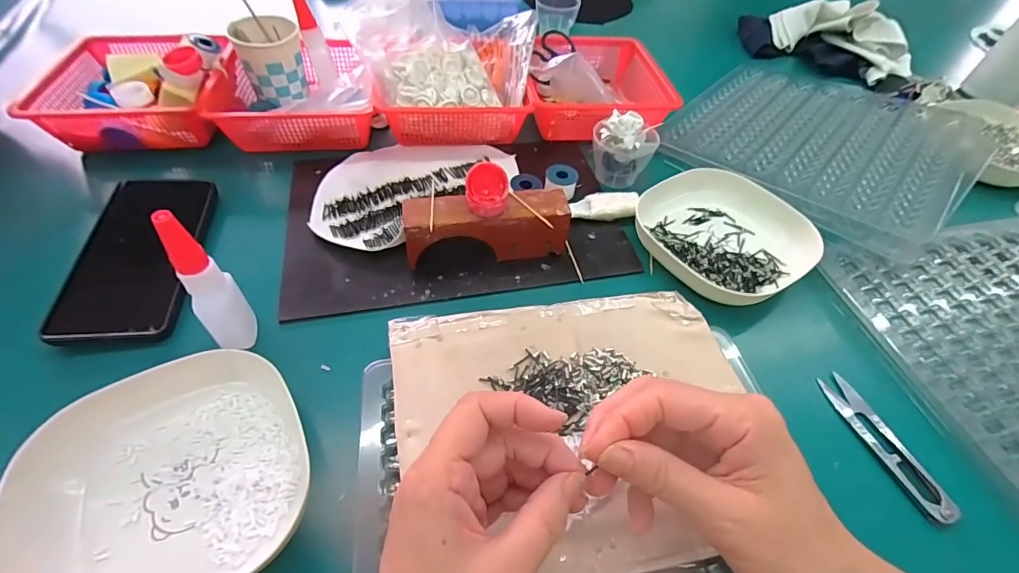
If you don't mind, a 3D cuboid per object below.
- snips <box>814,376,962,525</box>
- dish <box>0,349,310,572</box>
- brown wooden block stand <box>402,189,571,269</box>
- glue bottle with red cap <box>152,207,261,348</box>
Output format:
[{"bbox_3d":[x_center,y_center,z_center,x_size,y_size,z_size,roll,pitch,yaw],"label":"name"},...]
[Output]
[{"bbox_3d":[0.255,0.106,0.316,0.022,0.014,0.103,-9,49,-13],"label":"snips"},{"bbox_3d":[-0.196,0.103,0.264,0.136,0.024,0.147,-25,54,-25],"label":"dish"},{"bbox_3d":[-0.019,-0.049,0.383,0.131,0.045,0.033,-7,52,-11],"label":"brown wooden block stand"},{"bbox_3d":[-0.189,0.002,0.295,0.028,0.117,0.021,-30,59,-26],"label":"glue bottle with red cap"}]

